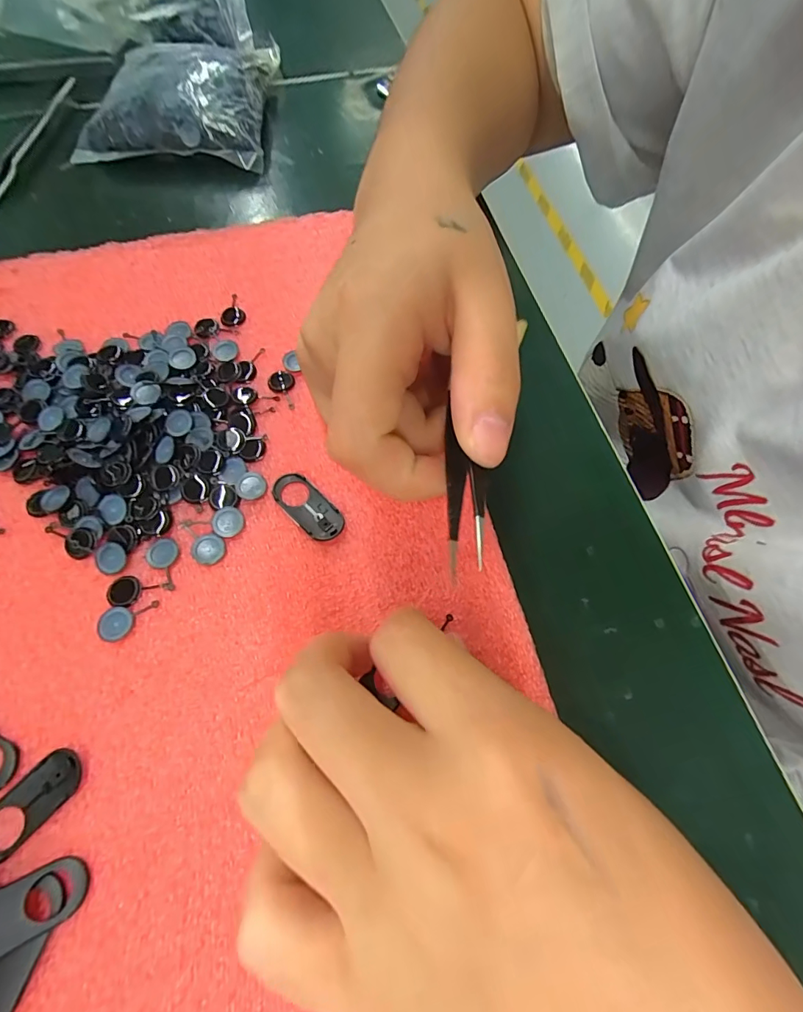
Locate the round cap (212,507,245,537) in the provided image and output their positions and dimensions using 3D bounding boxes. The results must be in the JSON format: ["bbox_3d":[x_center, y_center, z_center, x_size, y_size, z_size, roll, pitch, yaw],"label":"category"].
[{"bbox_3d":[-0.062,0.005,0.159,0.010,0.004,0.010,1,67,-1],"label":"round cap"}]

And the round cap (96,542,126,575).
[{"bbox_3d":[-0.099,0.018,0.153,0.010,0.004,0.010,1,67,-1],"label":"round cap"}]

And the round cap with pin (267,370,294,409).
[{"bbox_3d":[-0.049,-0.049,0.183,0.010,0.004,0.019,-17,68,-9],"label":"round cap with pin"}]

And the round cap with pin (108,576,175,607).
[{"bbox_3d":[-0.088,0.027,0.149,0.021,0.004,0.010,-6,67,-4],"label":"round cap with pin"}]

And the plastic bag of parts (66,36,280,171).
[{"bbox_3d":[-0.128,-0.247,0.262,0.101,0.021,0.110,0,67,-2],"label":"plastic bag of parts"}]

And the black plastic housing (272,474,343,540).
[{"bbox_3d":[-0.034,0.000,0.162,0.014,0.004,0.031,-41,74,-17],"label":"black plastic housing"}]

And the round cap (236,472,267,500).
[{"bbox_3d":[-0.056,-0.008,0.164,0.010,0.004,0.010,1,67,-1],"label":"round cap"}]

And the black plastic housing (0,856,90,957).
[{"bbox_3d":[-0.096,0.102,0.113,0.030,0.004,0.014,-17,68,-25],"label":"black plastic housing"}]

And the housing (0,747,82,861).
[{"bbox_3d":[-0.104,0.083,0.124,0.013,0.004,0.031,40,71,14],"label":"housing"}]

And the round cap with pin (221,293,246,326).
[{"bbox_3d":[-0.077,-0.088,0.200,0.011,0.004,0.018,-23,69,-11],"label":"round cap with pin"}]

